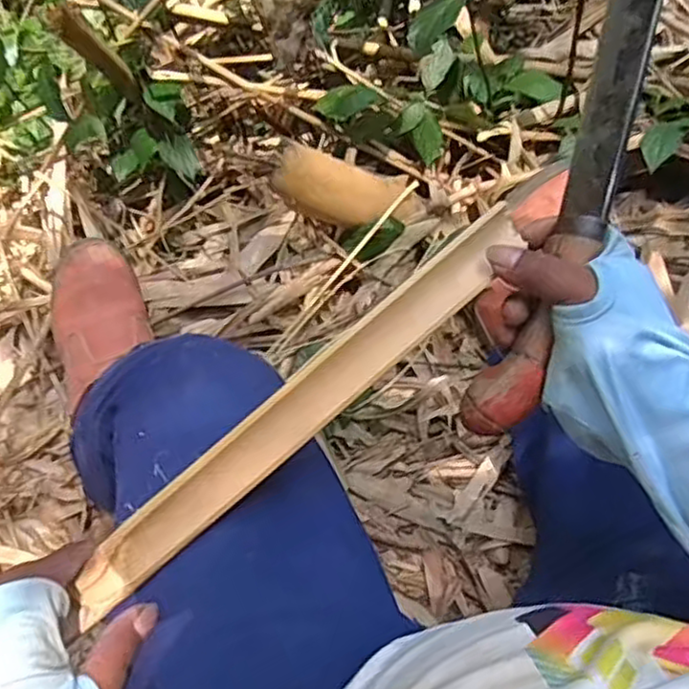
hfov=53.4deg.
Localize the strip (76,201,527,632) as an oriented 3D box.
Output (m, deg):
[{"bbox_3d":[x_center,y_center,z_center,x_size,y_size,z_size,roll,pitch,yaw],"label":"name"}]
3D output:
[{"bbox_3d":[-0.027,0.038,0.403,0.329,0.022,0.034,-41,69,-2],"label":"strip"}]

